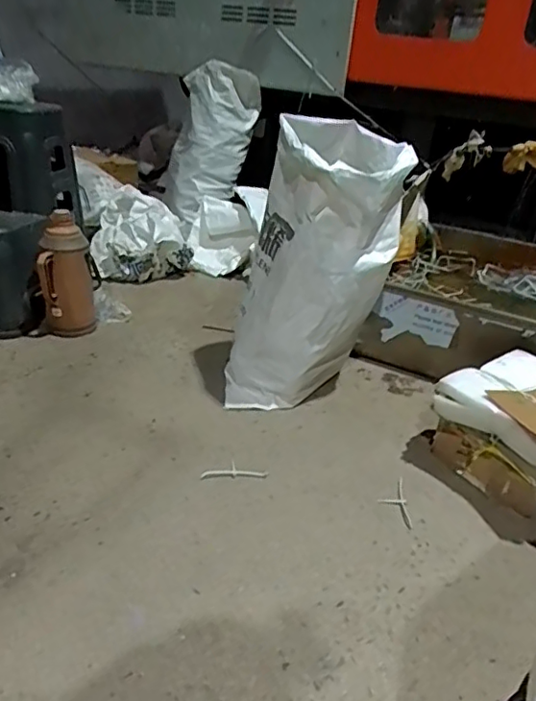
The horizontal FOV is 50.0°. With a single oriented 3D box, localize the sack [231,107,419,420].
[{"bbox_3d":[0.117,-0.196,1.502,0.372,0.695,0.305,12,28,14],"label":"sack"}]

